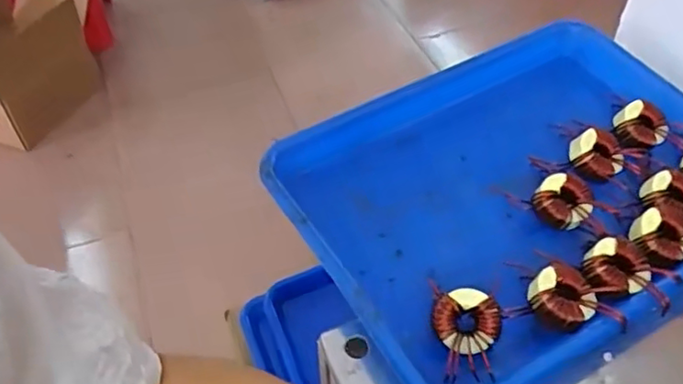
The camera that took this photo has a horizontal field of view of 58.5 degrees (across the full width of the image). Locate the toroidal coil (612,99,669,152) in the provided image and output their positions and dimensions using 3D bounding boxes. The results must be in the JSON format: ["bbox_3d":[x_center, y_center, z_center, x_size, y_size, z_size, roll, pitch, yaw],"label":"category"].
[{"bbox_3d":[0.239,-0.053,0.487,0.040,0.018,0.048,23,51,21],"label":"toroidal coil"}]

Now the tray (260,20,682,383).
[{"bbox_3d":[0.142,0.000,0.465,0.347,0.050,0.258,-24,51,-20],"label":"tray"}]

